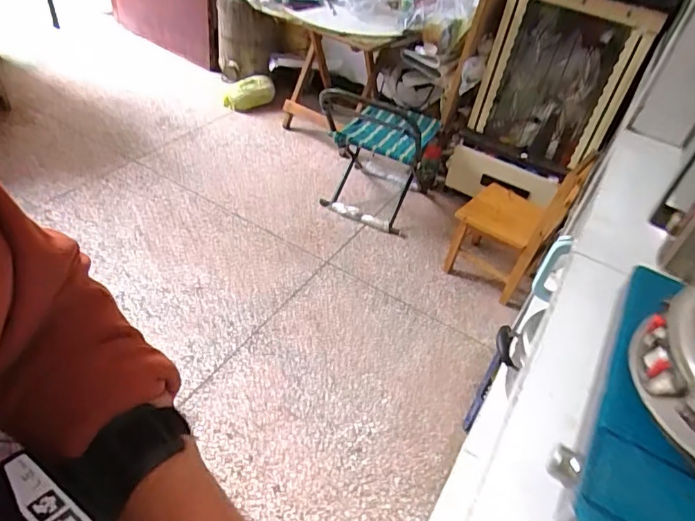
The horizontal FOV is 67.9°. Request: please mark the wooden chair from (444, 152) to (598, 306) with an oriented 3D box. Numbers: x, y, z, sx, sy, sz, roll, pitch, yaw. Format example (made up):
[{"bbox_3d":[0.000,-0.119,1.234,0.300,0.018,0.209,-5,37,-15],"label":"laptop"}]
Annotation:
[{"bbox_3d":[0.573,-0.162,1.830,0.338,0.579,0.347,20,42,14],"label":"wooden chair"}]

